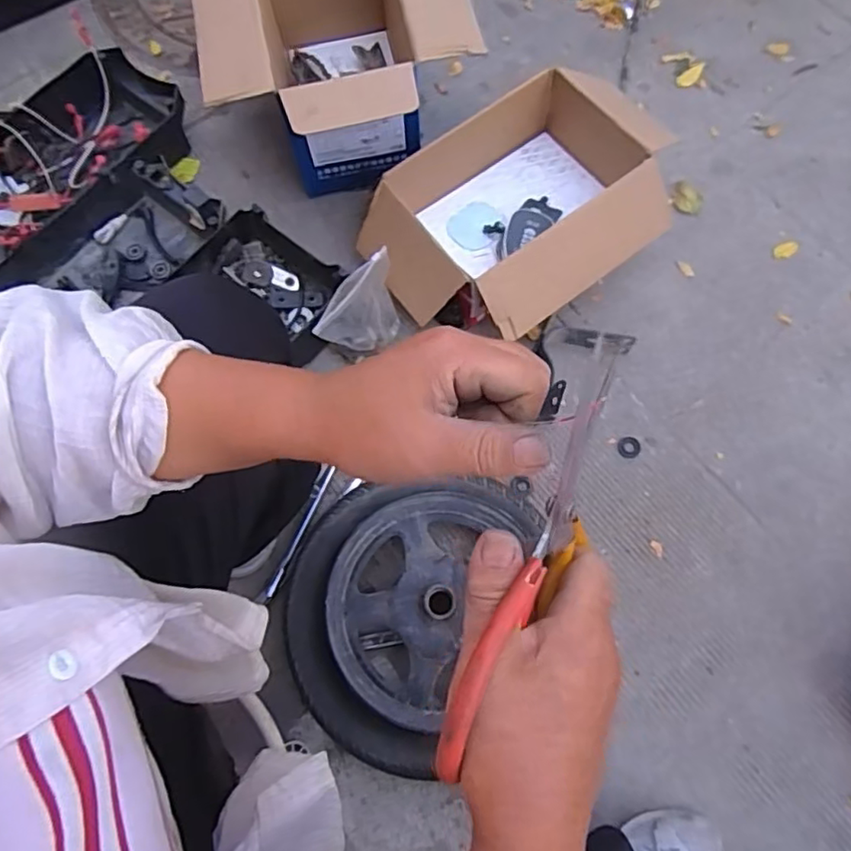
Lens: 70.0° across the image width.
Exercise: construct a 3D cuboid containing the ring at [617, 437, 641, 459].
[{"bbox_3d":[0.274,0.030,0.818,0.031,0.004,0.030,-1,71,2],"label":"ring"}]

